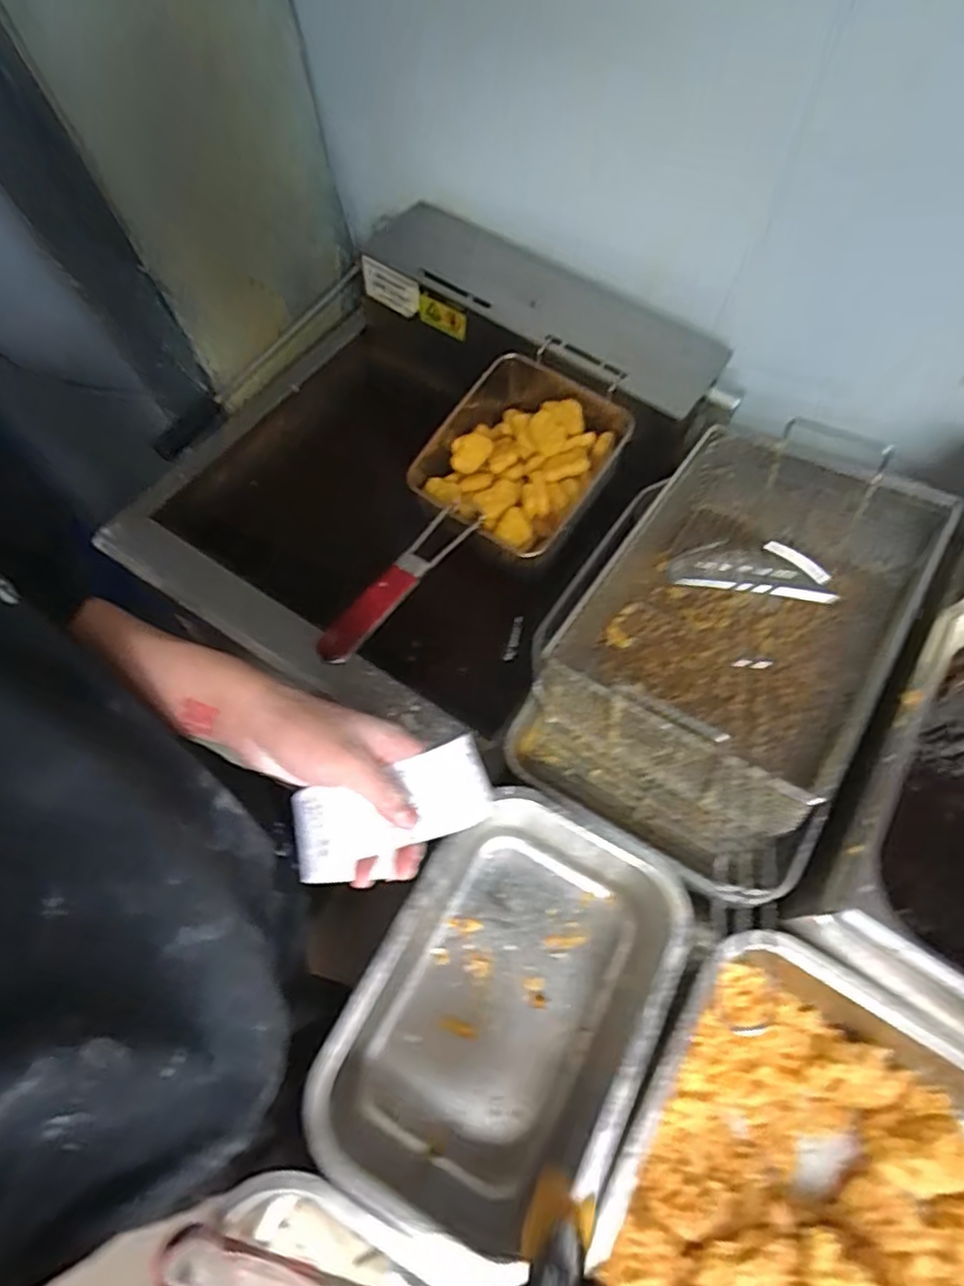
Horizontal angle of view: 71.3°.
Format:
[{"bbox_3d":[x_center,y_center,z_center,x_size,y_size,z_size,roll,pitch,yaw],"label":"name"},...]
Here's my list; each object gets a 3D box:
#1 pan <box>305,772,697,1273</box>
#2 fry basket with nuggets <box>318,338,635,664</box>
[{"bbox_3d":[0.021,0.299,0.562,0.217,0.108,0.303,26,65,10],"label":"pan"},{"bbox_3d":[-0.002,-0.134,0.751,0.207,0.112,0.454,24,65,9],"label":"fry basket with nuggets"}]

